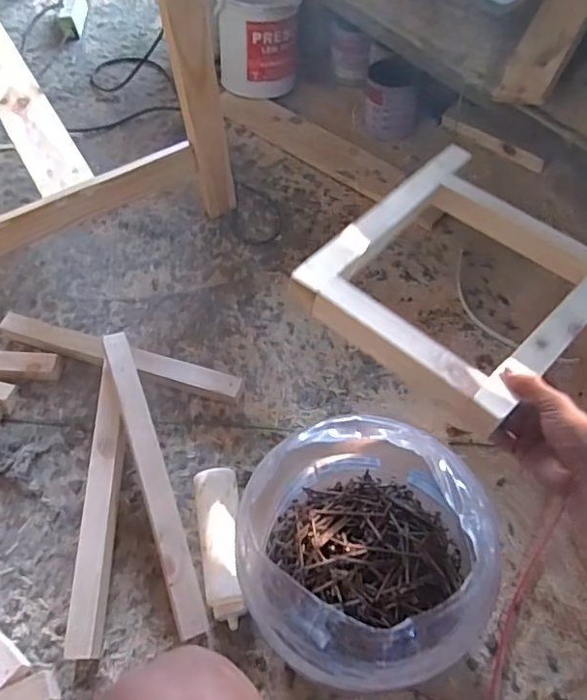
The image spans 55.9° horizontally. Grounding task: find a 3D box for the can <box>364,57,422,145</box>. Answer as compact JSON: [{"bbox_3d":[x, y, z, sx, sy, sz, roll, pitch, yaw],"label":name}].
[{"bbox_3d":[0.206,-0.520,1.146,0.108,0.121,0.108,5,57,6],"label":"can"}]

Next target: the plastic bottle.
[{"bbox_3d":[-0.095,0.260,0.736,0.061,0.061,0.196,-8,57,-6],"label":"plastic bottle"}]

